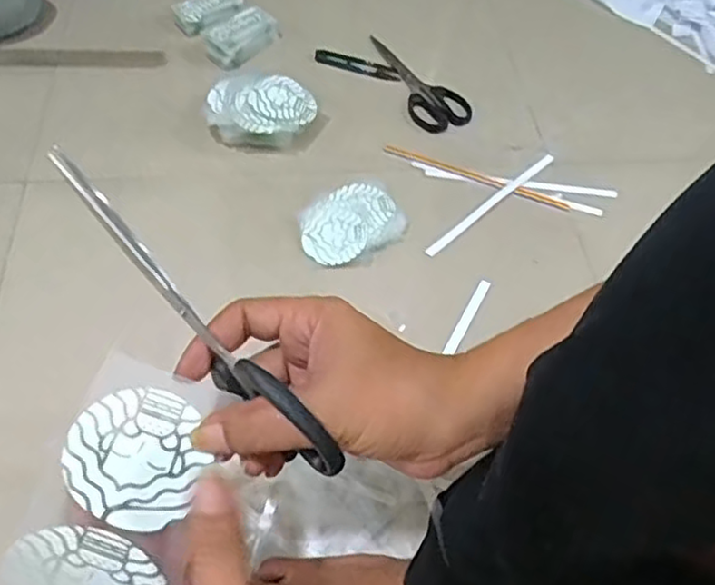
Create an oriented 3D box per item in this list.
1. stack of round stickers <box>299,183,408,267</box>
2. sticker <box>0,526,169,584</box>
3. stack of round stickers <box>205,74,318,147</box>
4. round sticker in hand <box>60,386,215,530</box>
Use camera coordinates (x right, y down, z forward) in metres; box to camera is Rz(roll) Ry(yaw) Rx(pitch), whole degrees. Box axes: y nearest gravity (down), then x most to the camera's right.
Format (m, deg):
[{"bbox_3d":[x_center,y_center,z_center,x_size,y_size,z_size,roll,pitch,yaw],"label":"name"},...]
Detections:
[{"bbox_3d":[-0.007,-0.072,0.719,0.109,0.024,0.092,-34,63,-25],"label":"stack of round stickers"},{"bbox_3d":[-0.103,0.113,0.269,0.065,0.053,0.005,27,95,-1],"label":"sticker"},{"bbox_3d":[-0.112,-0.201,0.782,0.122,0.065,0.082,11,54,4],"label":"stack of round stickers"},{"bbox_3d":[-0.105,0.077,0.322,0.063,0.005,0.064,11,58,-18],"label":"round sticker in hand"}]

